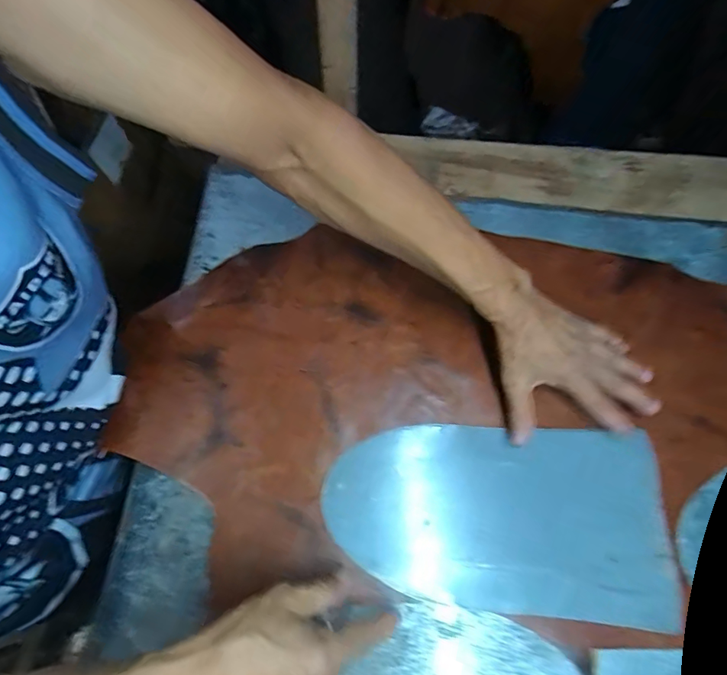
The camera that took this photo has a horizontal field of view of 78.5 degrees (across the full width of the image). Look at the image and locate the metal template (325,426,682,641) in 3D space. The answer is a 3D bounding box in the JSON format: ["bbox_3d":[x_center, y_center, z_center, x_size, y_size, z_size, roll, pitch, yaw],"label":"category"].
[{"bbox_3d":[0.120,0.160,0.399,0.300,0.009,0.156,4,72,1],"label":"metal template"}]

